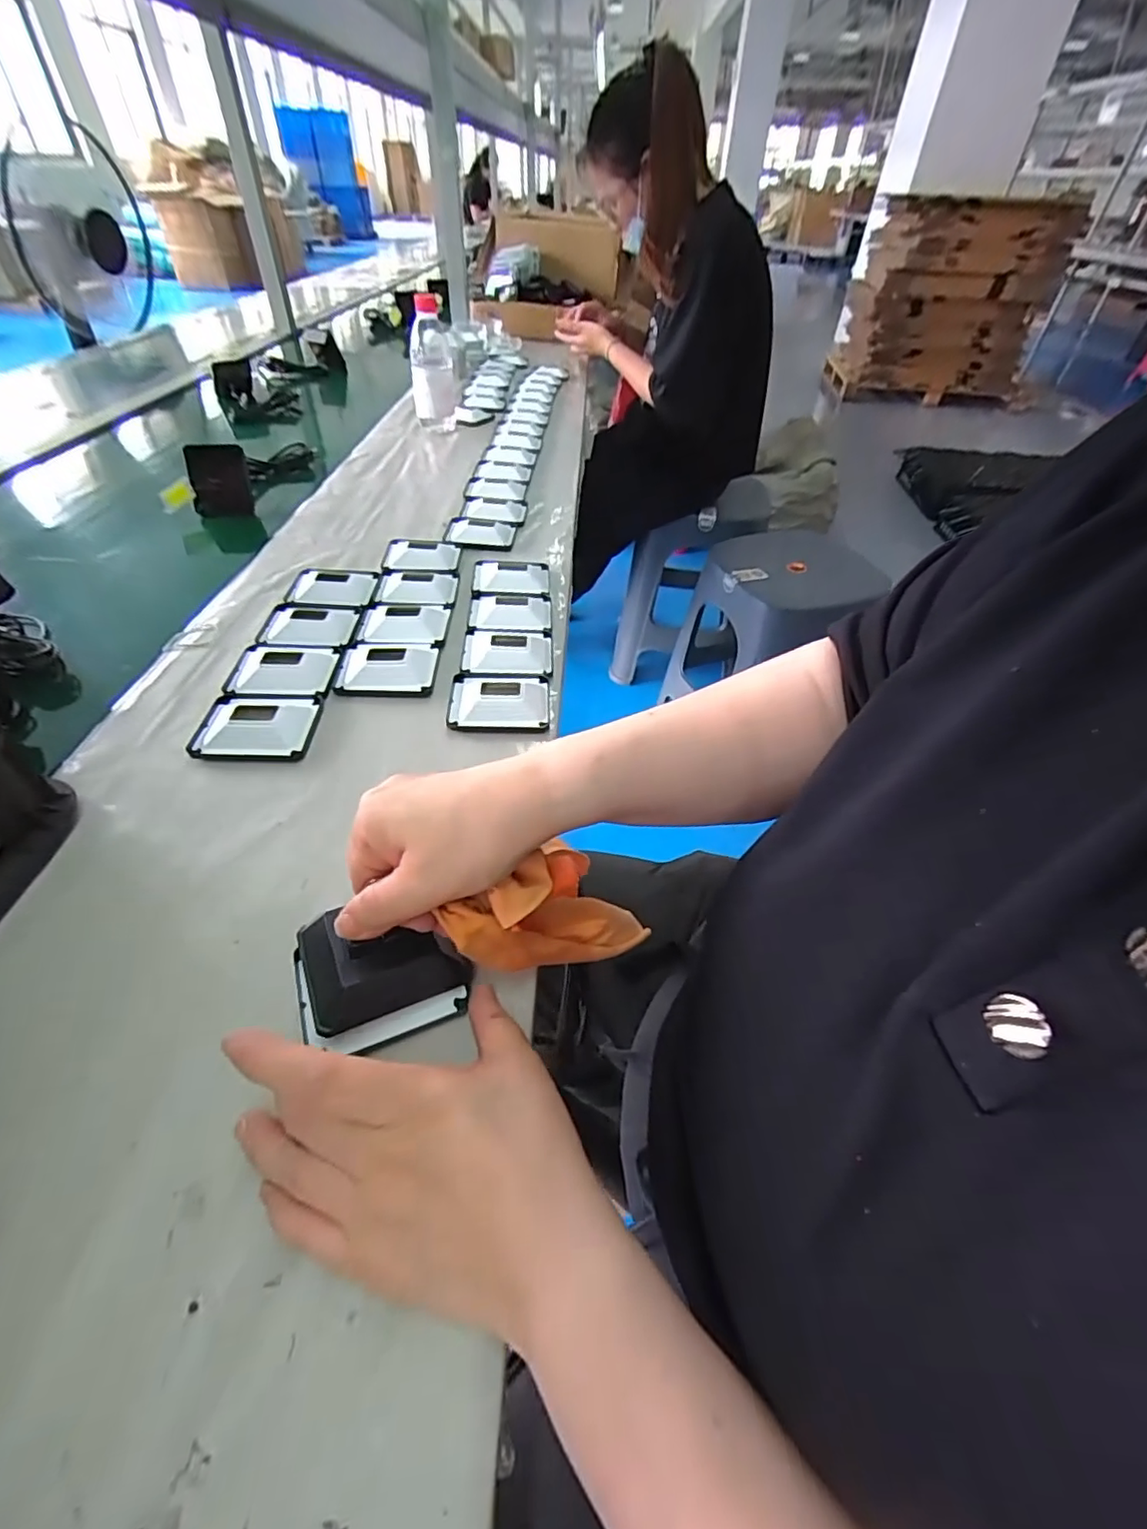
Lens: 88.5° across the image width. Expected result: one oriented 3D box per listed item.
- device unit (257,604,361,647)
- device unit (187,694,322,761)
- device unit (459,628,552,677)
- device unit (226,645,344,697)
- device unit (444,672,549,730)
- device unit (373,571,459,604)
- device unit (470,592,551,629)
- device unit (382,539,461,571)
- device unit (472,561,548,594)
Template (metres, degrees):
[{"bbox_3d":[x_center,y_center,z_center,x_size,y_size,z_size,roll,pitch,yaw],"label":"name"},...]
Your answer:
[{"bbox_3d":[-0.236,-0.127,0.520,0.077,0.012,0.066,-1,46,-3],"label":"device unit"},{"bbox_3d":[-0.233,-0.030,0.428,0.080,0.017,0.068,-1,46,-4],"label":"device unit"},{"bbox_3d":[-0.058,-0.103,0.515,0.078,0.017,0.071,0,46,-2],"label":"device unit"},{"bbox_3d":[-0.237,-0.080,0.473,0.081,0.015,0.065,0,46,-3],"label":"device unit"},{"bbox_3d":[-0.059,-0.051,0.469,0.077,0.025,0.068,0,46,-3],"label":"device unit"},{"bbox_3d":[-0.155,-0.177,0.577,0.078,0.012,0.064,-2,46,-5],"label":"device unit"},{"bbox_3d":[-0.061,-0.151,0.565,0.077,0.018,0.070,0,46,-3],"label":"device unit"},{"bbox_3d":[-0.161,-0.222,0.622,0.077,0.015,0.069,-1,46,-4],"label":"device unit"},{"bbox_3d":[-0.064,-0.197,0.603,0.077,0.012,0.065,-2,46,-5],"label":"device unit"}]

